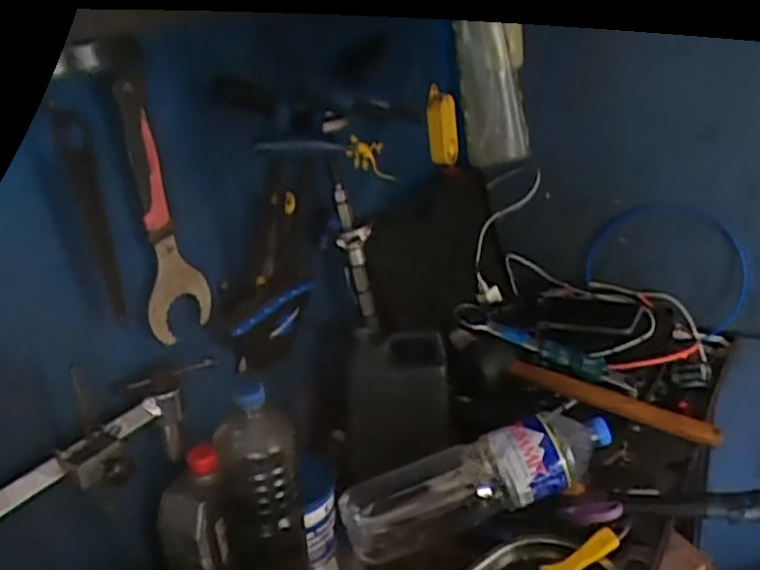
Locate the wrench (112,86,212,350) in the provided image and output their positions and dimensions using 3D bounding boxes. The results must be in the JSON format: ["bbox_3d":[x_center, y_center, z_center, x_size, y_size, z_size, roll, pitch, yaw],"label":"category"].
[{"bbox_3d":[-0.206,-0.063,0.651,0.010,0.234,0.065,12,31,36],"label":"wrench"}]

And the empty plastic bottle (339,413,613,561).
[{"bbox_3d":[0.108,0.215,0.788,0.310,0.075,0.079,-22,24,3],"label":"empty plastic bottle"}]

